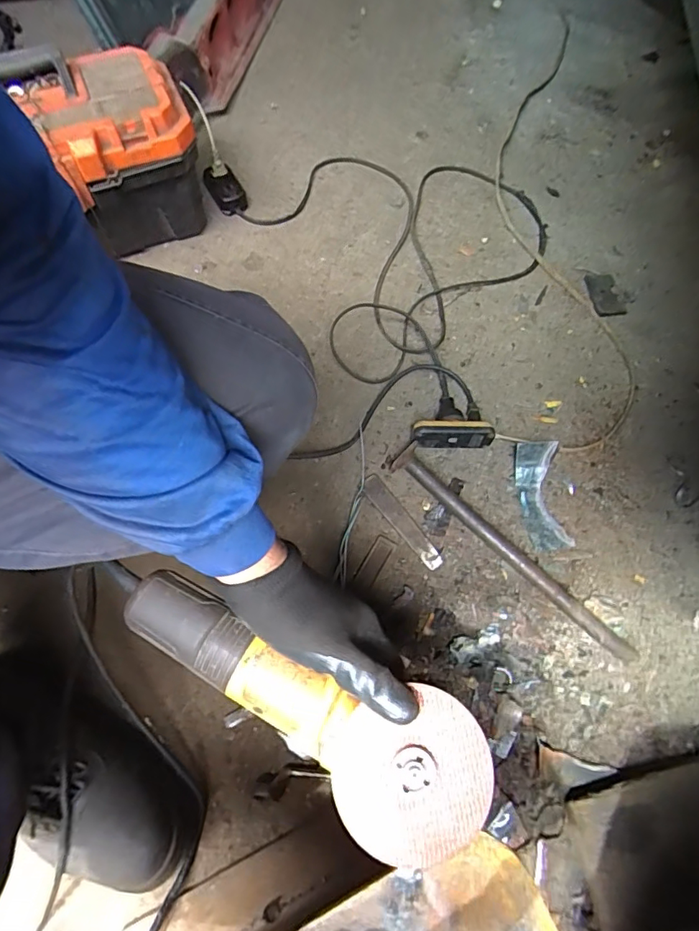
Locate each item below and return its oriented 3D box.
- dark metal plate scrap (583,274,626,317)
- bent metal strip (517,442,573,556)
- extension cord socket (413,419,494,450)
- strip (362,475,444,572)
[{"bbox_3d":[0.426,-0.286,0.828,0.051,0.004,0.084,-6,68,-5],"label":"dark metal plate scrap"},{"bbox_3d":[0.257,0.040,0.655,0.055,0.039,0.145,-3,67,-4],"label":"bent metal strip"},{"bbox_3d":[0.142,-0.042,0.683,0.111,0.046,0.025,1,67,-2],"label":"extension cord socket"},{"bbox_3d":[0.068,0.073,0.650,0.030,0.006,0.145,-31,70,-21],"label":"strip"}]

